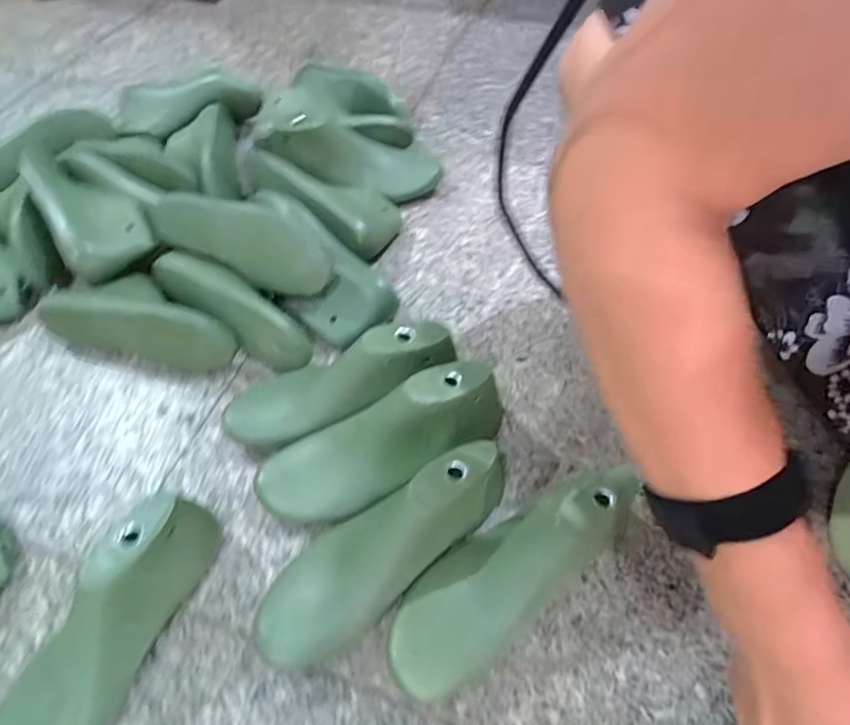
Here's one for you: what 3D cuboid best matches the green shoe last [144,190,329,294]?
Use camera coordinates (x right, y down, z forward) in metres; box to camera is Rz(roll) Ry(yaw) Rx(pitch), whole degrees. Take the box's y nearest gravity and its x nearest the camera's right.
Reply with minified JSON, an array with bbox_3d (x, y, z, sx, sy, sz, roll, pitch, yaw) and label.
[{"bbox_3d":[-0.187,-0.125,0.532,0.213,0.059,0.059,24,60,19],"label":"green shoe last"}]

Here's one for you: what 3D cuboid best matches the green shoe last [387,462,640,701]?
[{"bbox_3d":[0.053,0.140,0.370,0.190,0.087,0.069,-33,59,-19],"label":"green shoe last"}]

